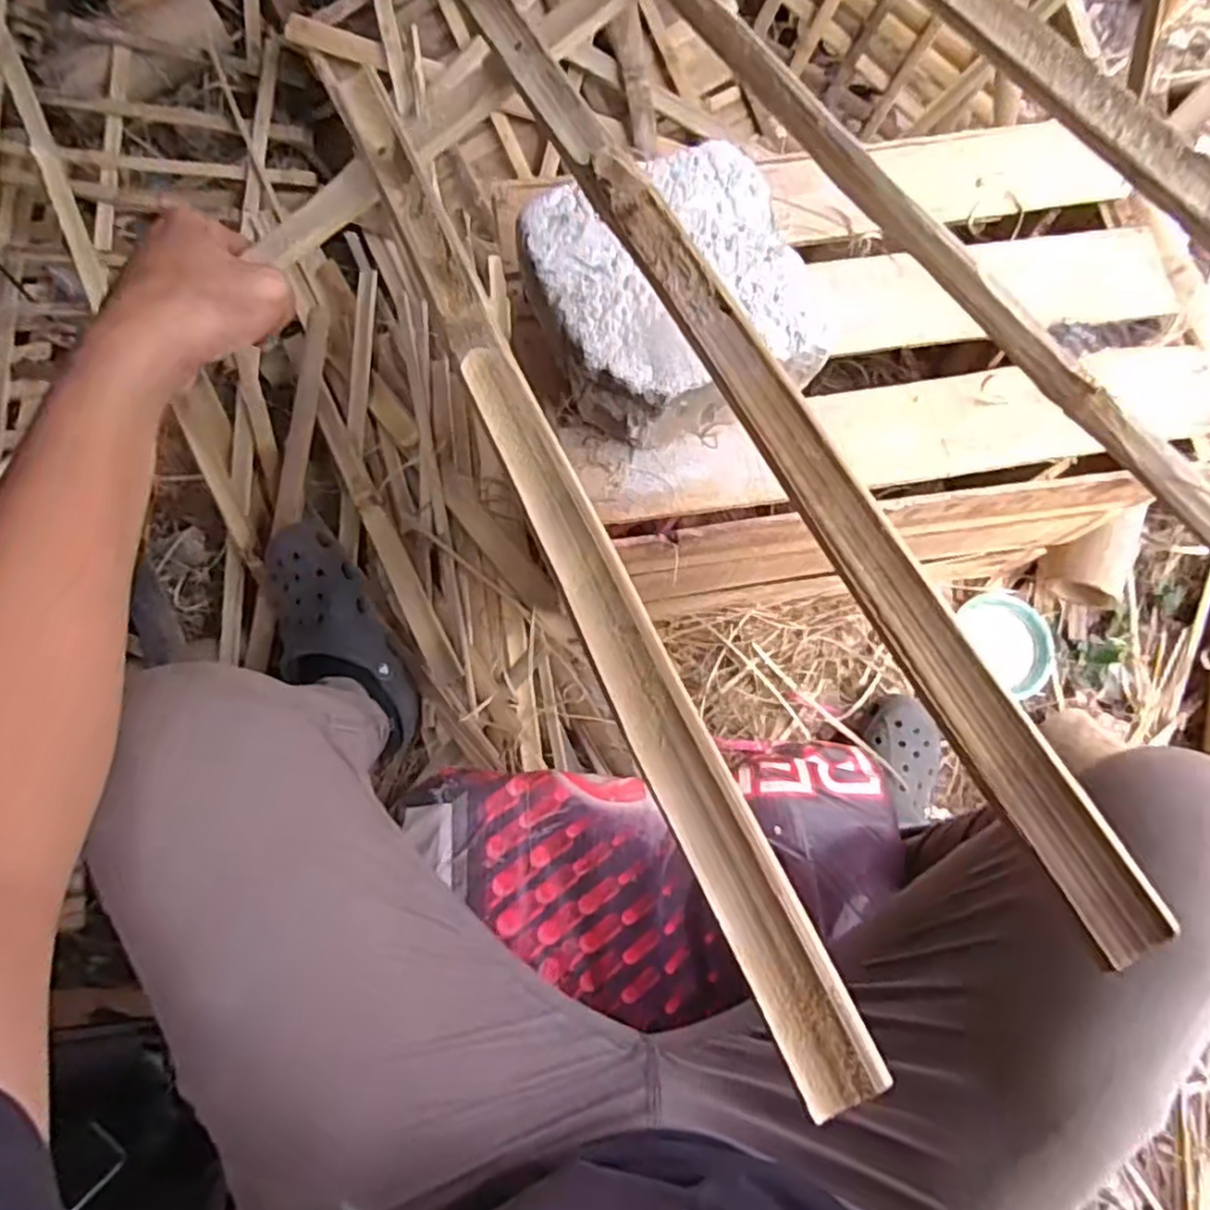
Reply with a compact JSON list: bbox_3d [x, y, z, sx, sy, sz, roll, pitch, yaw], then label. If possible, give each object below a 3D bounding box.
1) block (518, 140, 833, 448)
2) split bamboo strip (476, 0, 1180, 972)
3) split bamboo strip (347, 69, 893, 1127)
[{"bbox_3d":[0.048,-0.241,0.570,0.202,0.092,0.198,-21,76,-5],"label":"block"},{"bbox_3d":[0.039,-0.126,0.292,0.026,0.009,0.526,-31,69,13],"label":"split bamboo strip"},{"bbox_3d":[-0.032,-0.063,0.290,0.028,0.006,0.482,-27,67,3],"label":"split bamboo strip"}]

